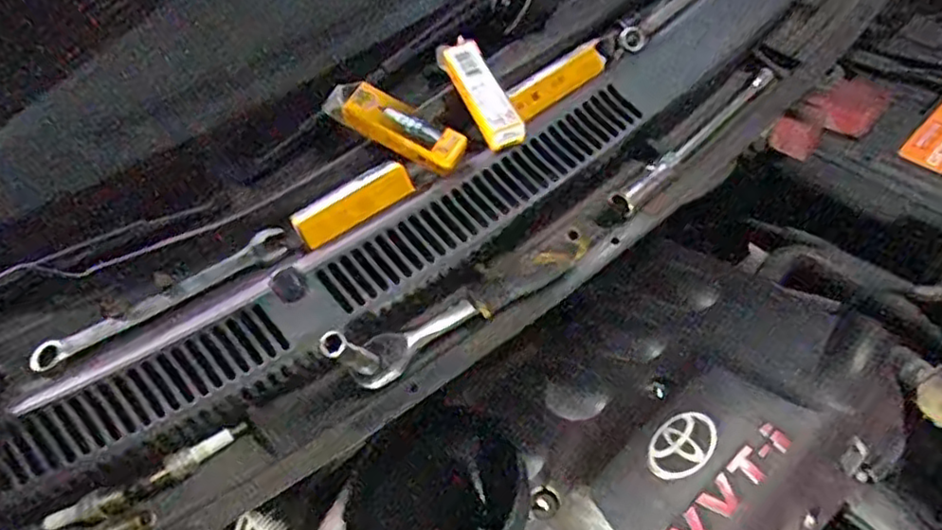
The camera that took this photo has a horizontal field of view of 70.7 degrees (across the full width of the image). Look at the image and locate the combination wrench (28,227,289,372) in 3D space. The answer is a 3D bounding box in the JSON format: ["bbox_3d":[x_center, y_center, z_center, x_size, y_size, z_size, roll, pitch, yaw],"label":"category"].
[{"bbox_3d":[-0.211,0.022,0.455,0.175,0.008,0.029,-26,53,-14],"label":"combination wrench"}]

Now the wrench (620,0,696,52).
[{"bbox_3d":[0.179,-0.226,0.567,0.017,0.019,0.161,33,62,28],"label":"wrench"}]

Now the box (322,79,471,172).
[{"bbox_3d":[-0.055,-0.101,0.473,0.108,0.027,0.023,28,58,11],"label":"box"}]

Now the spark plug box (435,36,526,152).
[{"bbox_3d":[0.006,-0.126,0.484,0.026,0.021,0.098,-25,70,-13],"label":"spark plug box"}]

